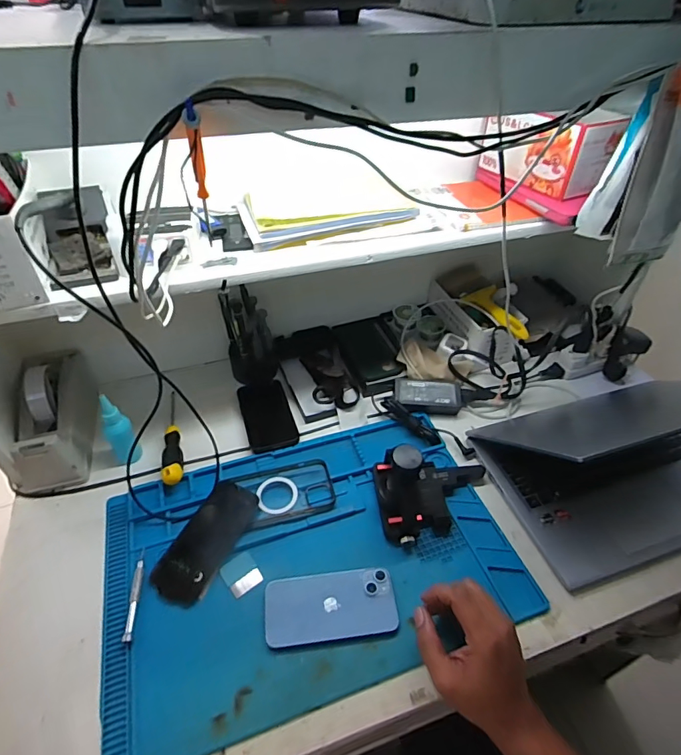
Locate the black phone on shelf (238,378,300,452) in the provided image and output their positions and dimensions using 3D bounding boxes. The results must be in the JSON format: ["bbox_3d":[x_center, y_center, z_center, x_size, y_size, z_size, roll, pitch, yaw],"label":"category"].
[{"bbox_3d":[-0.116,0.057,0.715,0.074,0.005,0.143,-12,45,-14],"label":"black phone on shelf"}]

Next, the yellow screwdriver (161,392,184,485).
[{"bbox_3d":[-0.255,0.080,0.681,0.027,0.032,0.192,-11,45,-14],"label":"yellow screwdriver"}]

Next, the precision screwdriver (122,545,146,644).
[{"bbox_3d":[-0.238,0.249,0.524,0.011,0.005,0.104,-5,44,-7],"label":"precision screwdriver"}]

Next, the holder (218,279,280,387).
[{"bbox_3d":[-0.149,-0.070,0.750,0.078,0.161,0.063,-10,44,-13],"label":"holder"}]

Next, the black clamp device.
[{"bbox_3d":[0.131,0.131,0.580,0.157,0.105,0.112,-3,43,-5],"label":"black clamp device"}]

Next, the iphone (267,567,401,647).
[{"bbox_3d":[-0.011,0.260,0.518,0.146,0.007,0.072,-6,47,-5],"label":"iphone"}]

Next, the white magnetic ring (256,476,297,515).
[{"bbox_3d":[-0.086,0.157,0.614,0.053,0.006,0.057,1,43,-1],"label":"white magnetic ring"}]

